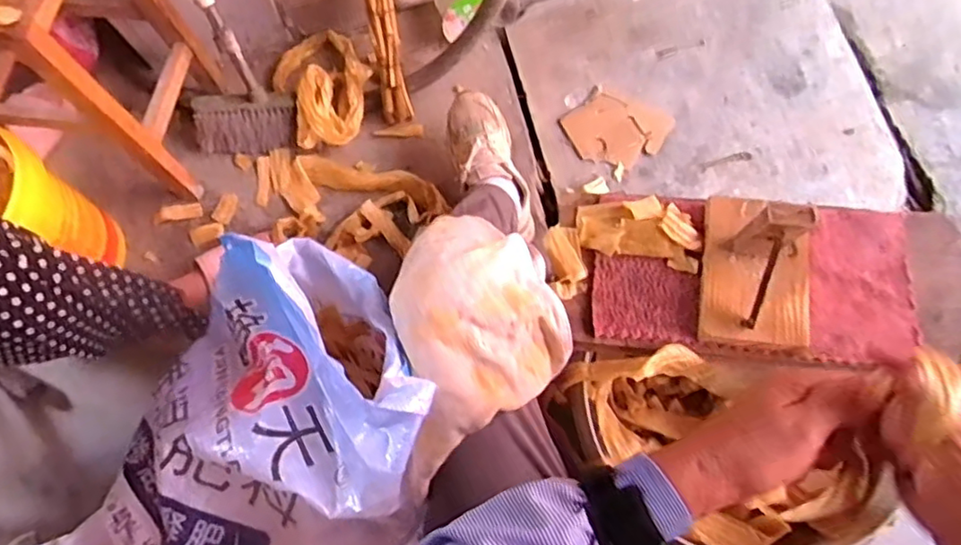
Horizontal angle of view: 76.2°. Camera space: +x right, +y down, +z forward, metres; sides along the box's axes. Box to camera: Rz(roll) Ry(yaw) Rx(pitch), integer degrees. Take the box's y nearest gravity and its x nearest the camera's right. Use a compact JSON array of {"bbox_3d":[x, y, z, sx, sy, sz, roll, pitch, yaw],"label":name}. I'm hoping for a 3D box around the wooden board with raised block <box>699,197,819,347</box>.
[{"bbox_3d":[0.257,-0.016,0.534,0.101,0.108,0.143,8,72,8],"label":"wooden board with raised block"}]

